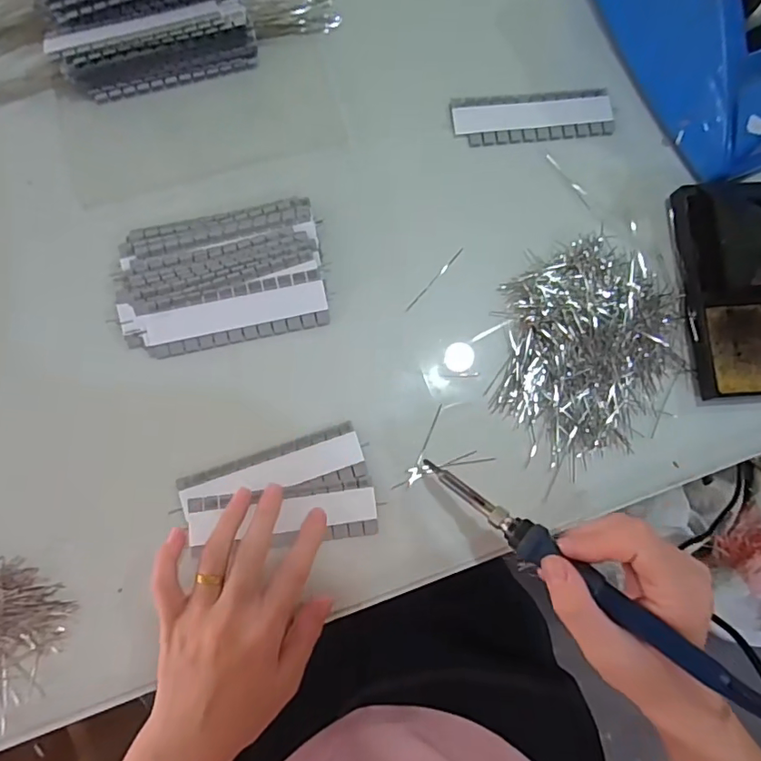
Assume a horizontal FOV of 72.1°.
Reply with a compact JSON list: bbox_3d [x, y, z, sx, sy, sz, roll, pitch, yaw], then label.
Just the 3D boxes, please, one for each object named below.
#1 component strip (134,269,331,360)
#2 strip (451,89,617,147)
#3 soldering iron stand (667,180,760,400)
[{"bbox_3d":[-0.103,-0.047,0.371,0.129,0.013,0.038,-12,83,-4],"label":"component strip"},{"bbox_3d":[0.119,-0.205,0.407,0.124,0.004,0.039,-5,82,-3],"label":"strip"},{"bbox_3d":[0.261,-0.071,0.355,0.073,0.066,0.157,-7,82,-3],"label":"soldering iron stand"}]

